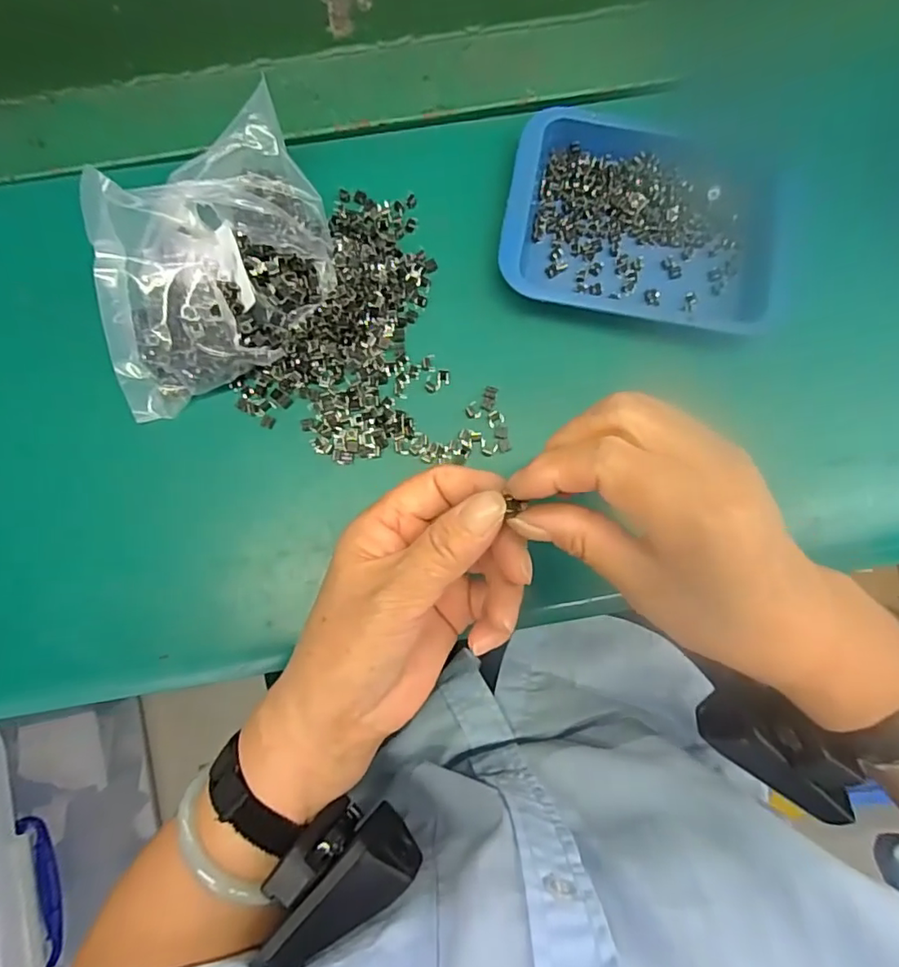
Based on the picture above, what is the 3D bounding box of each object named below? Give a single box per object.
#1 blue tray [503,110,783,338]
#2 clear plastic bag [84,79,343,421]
[{"bbox_3d":[0.112,-0.150,0.321,0.156,0.021,0.121,13,83,2],"label":"blue tray"},{"bbox_3d":[-0.123,-0.113,0.292,0.090,0.069,0.166,41,84,5],"label":"clear plastic bag"}]

